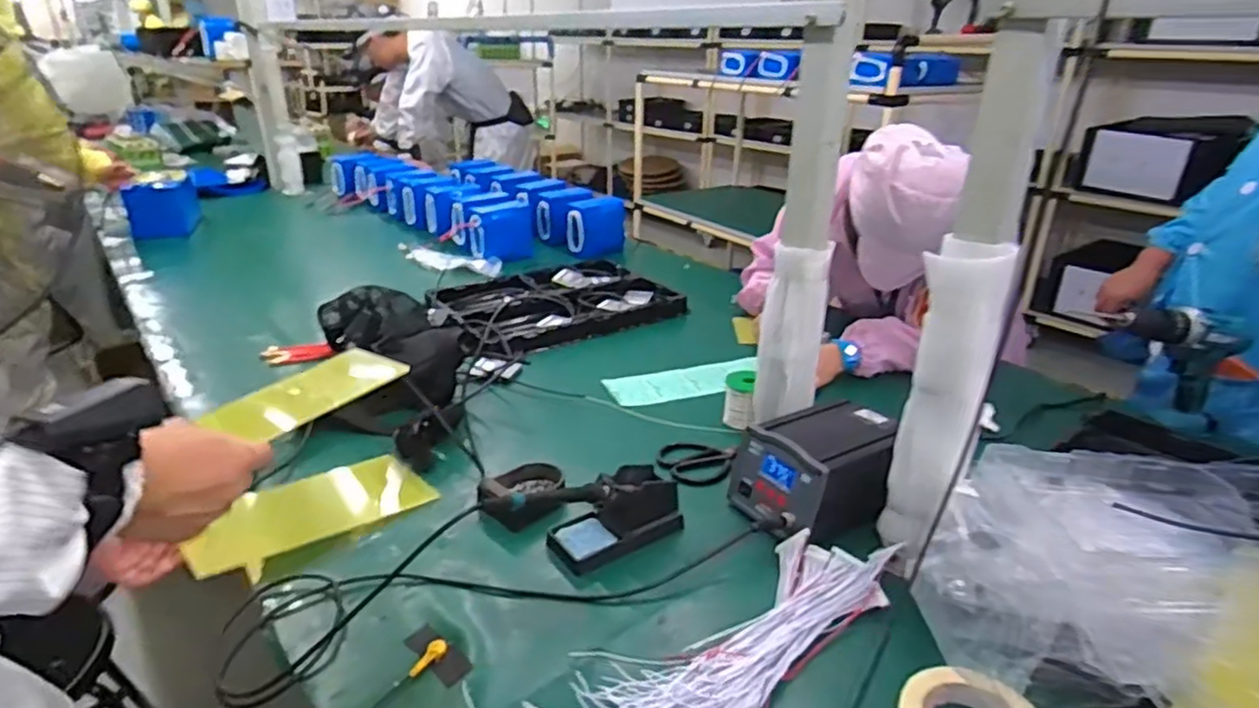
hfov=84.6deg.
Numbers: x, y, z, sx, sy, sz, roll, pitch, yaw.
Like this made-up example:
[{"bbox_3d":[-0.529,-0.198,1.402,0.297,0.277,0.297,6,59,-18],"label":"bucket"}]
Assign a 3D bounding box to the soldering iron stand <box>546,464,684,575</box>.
[{"bbox_3d":[-0.016,0.186,0.800,0.151,0.071,0.074,-17,29,-32],"label":"soldering iron stand"}]

